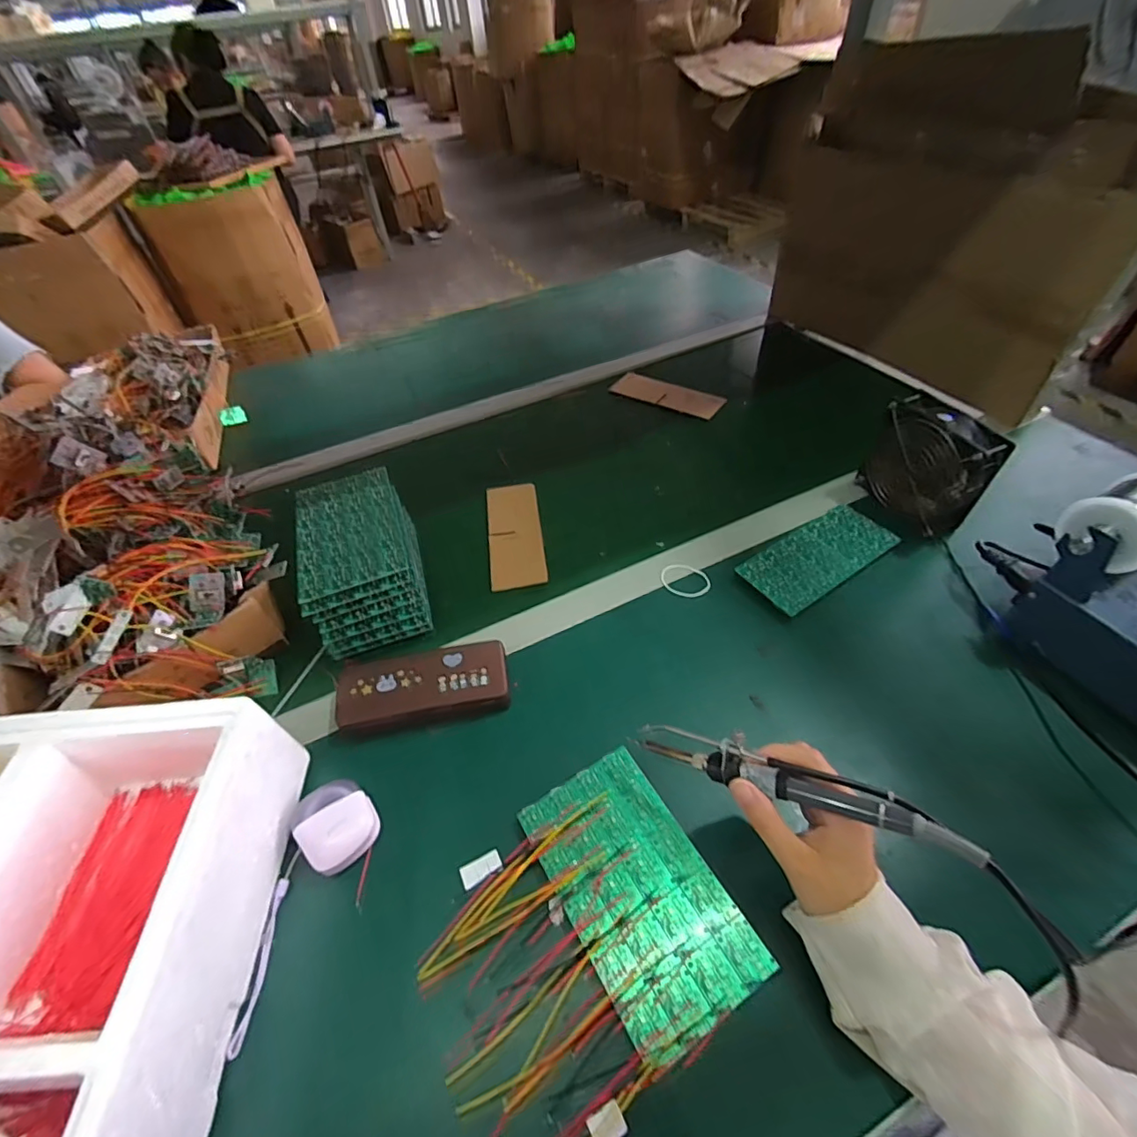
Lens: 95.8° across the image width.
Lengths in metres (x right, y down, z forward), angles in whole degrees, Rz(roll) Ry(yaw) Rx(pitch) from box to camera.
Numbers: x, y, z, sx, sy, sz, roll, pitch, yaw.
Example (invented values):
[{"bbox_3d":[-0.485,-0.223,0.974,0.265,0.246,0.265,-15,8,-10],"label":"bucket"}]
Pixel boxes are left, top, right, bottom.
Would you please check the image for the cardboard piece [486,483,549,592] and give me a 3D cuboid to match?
[{"bbox_3d":[-0.068,-0.046,0.655,0.068,0.006,0.181,-9,50,-2],"label":"cardboard piece"}]

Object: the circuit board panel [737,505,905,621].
[{"bbox_3d":[0.275,-0.014,0.564,0.171,0.005,0.079,-29,52,-14],"label":"circuit board panel"}]

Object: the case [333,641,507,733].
[{"bbox_3d":[-0.134,0.111,0.480,0.155,0.028,0.071,-9,48,-3],"label":"case"}]

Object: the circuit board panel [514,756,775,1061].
[{"bbox_3d":[0.048,0.227,0.372,0.102,0.005,0.172,-26,51,-17],"label":"circuit board panel"}]

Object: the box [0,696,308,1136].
[{"bbox_3d":[-0.382,0.290,0.298,0.332,0.106,0.391,-5,48,1],"label":"box"}]

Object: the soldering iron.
[{"bbox_3d":[0.133,0.130,0.323,0.202,0.027,0.026,6,46,38],"label":"soldering iron"}]

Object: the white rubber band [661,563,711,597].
[{"bbox_3d":[0.129,0.012,0.570,0.055,0.004,0.042,27,56,26],"label":"white rubber band"}]

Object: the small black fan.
[{"bbox_3d":[0.397,-0.112,0.574,0.043,0.131,0.119,-23,50,-14],"label":"small black fan"}]

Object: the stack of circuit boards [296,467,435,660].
[{"bbox_3d":[-0.225,-0.012,0.568,0.106,0.091,0.182,-16,49,-9],"label":"stack of circuit boards"}]

